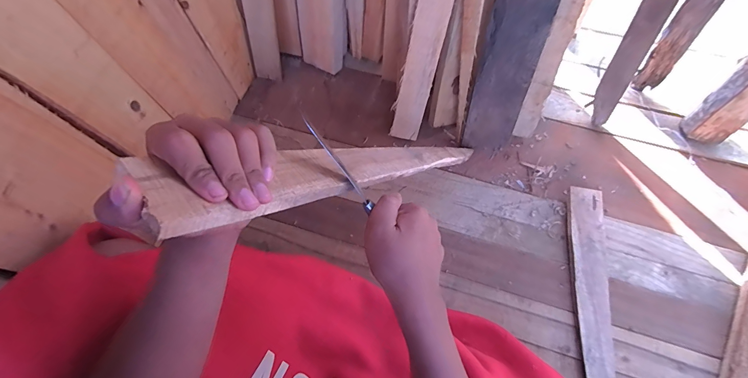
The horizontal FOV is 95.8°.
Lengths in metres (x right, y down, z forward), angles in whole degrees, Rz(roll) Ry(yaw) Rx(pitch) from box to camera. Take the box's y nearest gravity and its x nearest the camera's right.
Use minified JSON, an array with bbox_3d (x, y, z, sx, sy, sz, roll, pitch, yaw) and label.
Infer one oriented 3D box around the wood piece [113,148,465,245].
[{"bbox_3d":[0.005,-0.033,0.411,0.060,0.013,0.517,46,30,17],"label":"wood piece"}]

